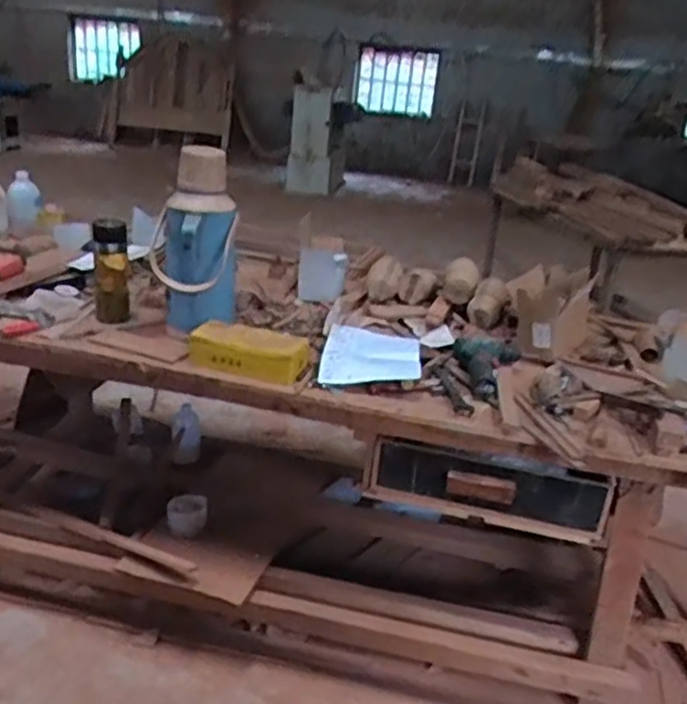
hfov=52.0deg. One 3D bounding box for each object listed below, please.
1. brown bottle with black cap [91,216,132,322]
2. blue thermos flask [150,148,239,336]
[{"bbox_3d":[-0.546,-0.185,1.662,0.075,0.221,0.078,-3,25,-19],"label":"brown bottle with black cap"},{"bbox_3d":[-0.338,-0.256,1.602,0.182,0.385,0.142,0,24,-14],"label":"blue thermos flask"}]

